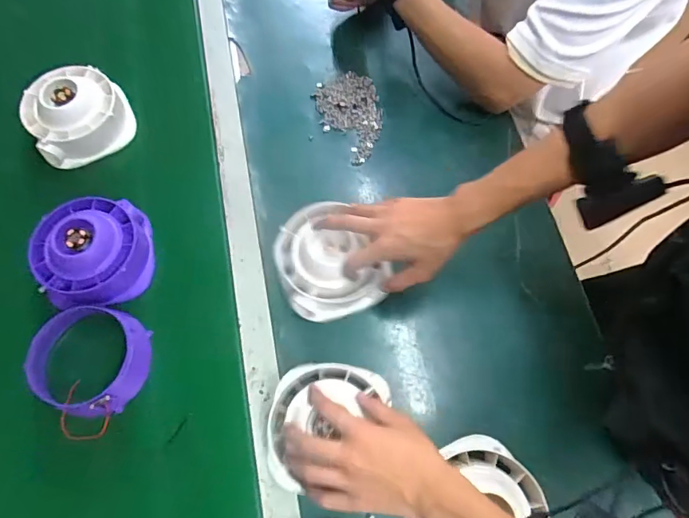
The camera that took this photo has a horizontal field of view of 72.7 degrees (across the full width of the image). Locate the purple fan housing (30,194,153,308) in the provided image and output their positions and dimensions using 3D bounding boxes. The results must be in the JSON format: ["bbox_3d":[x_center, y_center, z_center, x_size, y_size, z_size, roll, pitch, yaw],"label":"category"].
[{"bbox_3d":[-0.321,-0.011,0.593,0.136,0.066,0.129,0,68,0],"label":"purple fan housing"}]

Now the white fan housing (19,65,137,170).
[{"bbox_3d":[-0.383,-0.211,0.670,0.132,0.066,0.129,0,68,0],"label":"white fan housing"}]

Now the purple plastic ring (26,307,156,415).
[{"bbox_3d":[-0.292,0.115,0.542,0.113,0.053,0.118,0,68,0],"label":"purple plastic ring"}]

